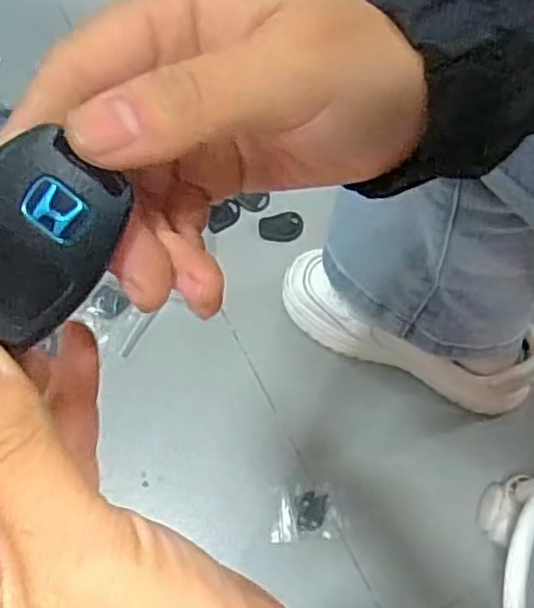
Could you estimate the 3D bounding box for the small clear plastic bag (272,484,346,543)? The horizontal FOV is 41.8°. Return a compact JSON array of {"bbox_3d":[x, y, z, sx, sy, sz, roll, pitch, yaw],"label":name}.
[{"bbox_3d":[0.037,0.192,0.642,0.065,0.004,0.045,-3,70,-3],"label":"small clear plastic bag"}]

